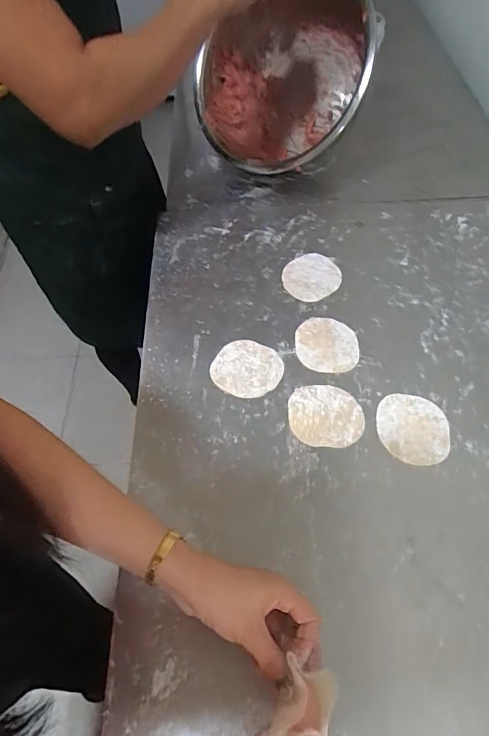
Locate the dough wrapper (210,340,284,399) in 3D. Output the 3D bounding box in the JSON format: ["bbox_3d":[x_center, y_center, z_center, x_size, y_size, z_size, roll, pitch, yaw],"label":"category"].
[{"bbox_3d":[0.003,0.000,0.563,0.083,0.004,0.077,-1,58,2],"label":"dough wrapper"}]

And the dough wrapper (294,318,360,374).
[{"bbox_3d":[0.106,-0.031,0.579,0.079,0.006,0.080,5,63,7],"label":"dough wrapper"}]

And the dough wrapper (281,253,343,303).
[{"bbox_3d":[0.098,-0.132,0.648,0.078,0.006,0.087,36,65,18],"label":"dough wrapper"}]

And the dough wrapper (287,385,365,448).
[{"bbox_3d":[0.095,0.055,0.526,0.085,0.004,0.078,4,58,5],"label":"dough wrapper"}]

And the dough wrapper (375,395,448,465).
[{"bbox_3d":[0.194,0.069,0.517,0.078,0.004,0.083,-1,58,2],"label":"dough wrapper"}]

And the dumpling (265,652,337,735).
[{"bbox_3d":[0.044,0.258,0.338,0.042,0.025,0.060,17,60,13],"label":"dumpling"}]

